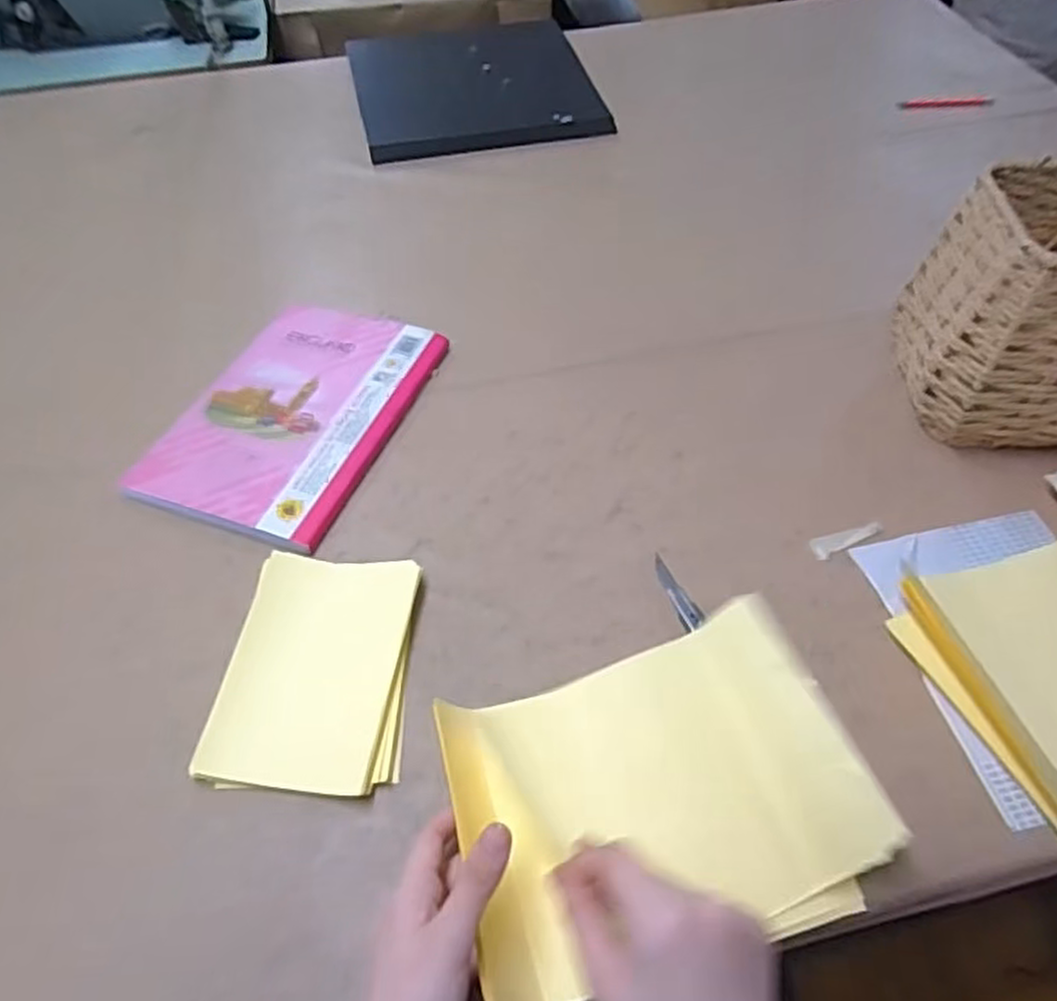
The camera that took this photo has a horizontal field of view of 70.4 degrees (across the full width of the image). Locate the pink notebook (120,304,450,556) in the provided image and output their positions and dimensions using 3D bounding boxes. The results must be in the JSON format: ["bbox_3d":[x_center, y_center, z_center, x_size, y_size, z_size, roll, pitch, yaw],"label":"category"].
[{"bbox_3d":[-0.202,-0.079,0.649,0.182,0.013,0.255,16,55,14],"label":"pink notebook"}]

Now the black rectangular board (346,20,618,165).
[{"bbox_3d":[-0.073,-0.555,0.999,0.302,0.032,0.301,-12,53,-7],"label":"black rectangular board"}]

